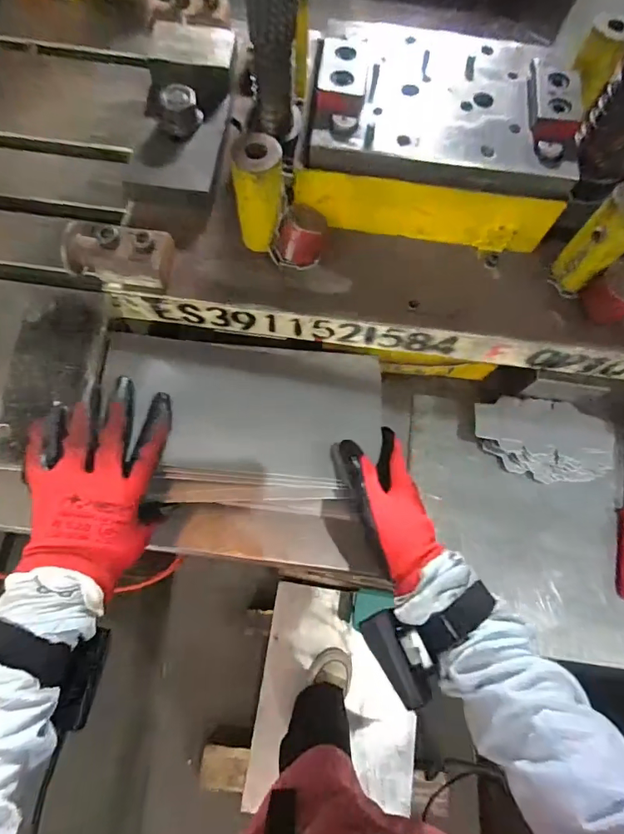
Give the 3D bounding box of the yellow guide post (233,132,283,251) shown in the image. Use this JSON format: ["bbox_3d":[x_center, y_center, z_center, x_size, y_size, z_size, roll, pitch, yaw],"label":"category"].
[{"bbox_3d":[-0.044,-0.186,0.400,0.038,0.095,0.034,-1,71,-3],"label":"yellow guide post"}]

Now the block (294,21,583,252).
[{"bbox_3d":[0.109,-0.261,0.430,0.229,0.087,0.175,5,70,-1],"label":"block"}]

